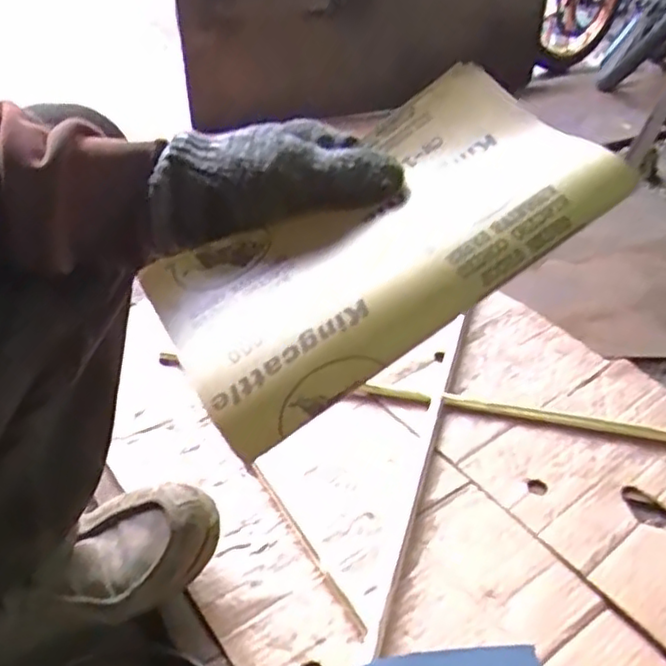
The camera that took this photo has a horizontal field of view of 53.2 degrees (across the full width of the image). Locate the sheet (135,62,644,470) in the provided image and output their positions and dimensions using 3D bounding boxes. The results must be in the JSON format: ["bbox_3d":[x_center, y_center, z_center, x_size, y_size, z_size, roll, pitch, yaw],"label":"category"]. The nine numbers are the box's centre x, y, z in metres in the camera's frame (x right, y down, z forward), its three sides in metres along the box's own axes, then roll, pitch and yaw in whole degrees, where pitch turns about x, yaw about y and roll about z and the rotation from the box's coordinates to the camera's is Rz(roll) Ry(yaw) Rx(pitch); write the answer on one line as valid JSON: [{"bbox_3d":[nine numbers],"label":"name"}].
[{"bbox_3d":[0.026,-0.042,0.352,0.230,0.055,0.126,-32,52,-2],"label":"sheet"}]

